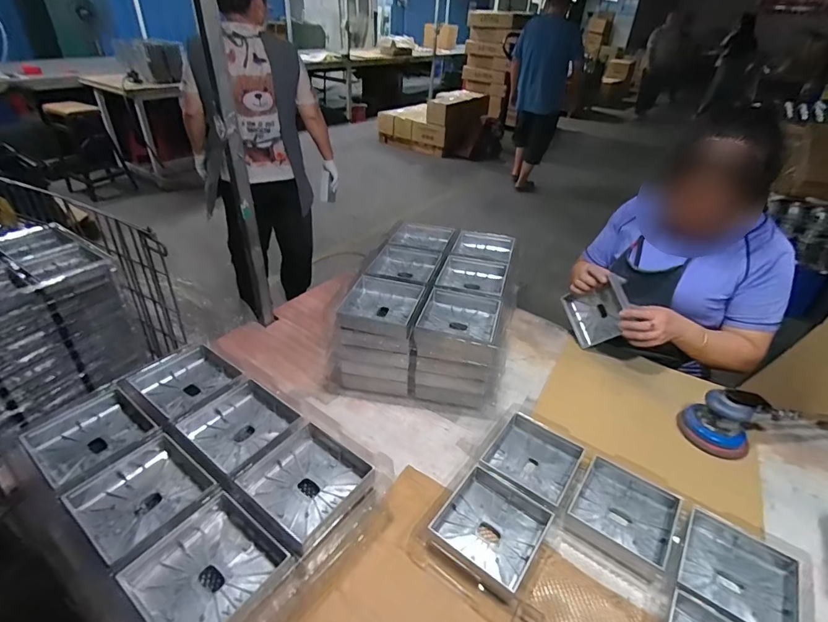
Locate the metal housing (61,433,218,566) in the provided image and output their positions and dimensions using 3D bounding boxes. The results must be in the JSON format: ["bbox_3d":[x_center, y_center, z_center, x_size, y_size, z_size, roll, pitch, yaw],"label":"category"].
[{"bbox_3d":[-0.352,0.244,0.571,0.139,0.041,0.139,26,40,29],"label":"metal housing"}]

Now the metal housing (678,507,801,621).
[{"bbox_3d":[0.444,0.359,0.598,0.136,0.034,0.143,23,39,27],"label":"metal housing"}]

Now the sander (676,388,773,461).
[{"bbox_3d":[0.570,0.196,0.800,0.099,0.102,0.118,-26,46,-35],"label":"sander"}]

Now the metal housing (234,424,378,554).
[{"bbox_3d":[-0.143,0.238,0.597,0.146,0.048,0.144,26,40,30],"label":"metal housing"}]

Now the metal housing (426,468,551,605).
[{"bbox_3d":[0.114,0.308,0.631,0.132,0.030,0.144,24,39,28],"label":"metal housing"}]

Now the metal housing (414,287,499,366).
[{"bbox_3d":[0.086,0.023,0.822,0.143,0.048,0.170,10,35,10],"label":"metal housing"}]

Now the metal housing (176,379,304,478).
[{"bbox_3d":[-0.261,0.184,0.672,0.155,0.059,0.136,26,40,30],"label":"metal housing"}]

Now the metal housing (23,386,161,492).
[{"bbox_3d":[-0.471,0.186,0.643,0.160,0.065,0.135,25,40,28],"label":"metal housing"}]

